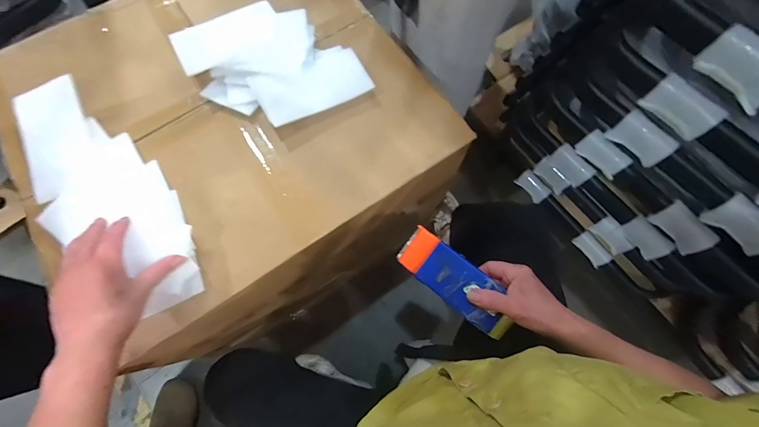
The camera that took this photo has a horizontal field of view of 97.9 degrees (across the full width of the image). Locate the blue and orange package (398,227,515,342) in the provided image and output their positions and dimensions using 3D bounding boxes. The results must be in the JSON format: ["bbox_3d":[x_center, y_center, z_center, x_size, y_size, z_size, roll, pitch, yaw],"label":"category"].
[{"bbox_3d":[0.094,0.082,0.424,0.150,0.033,0.057,38,93,26],"label":"blue and orange package"}]

